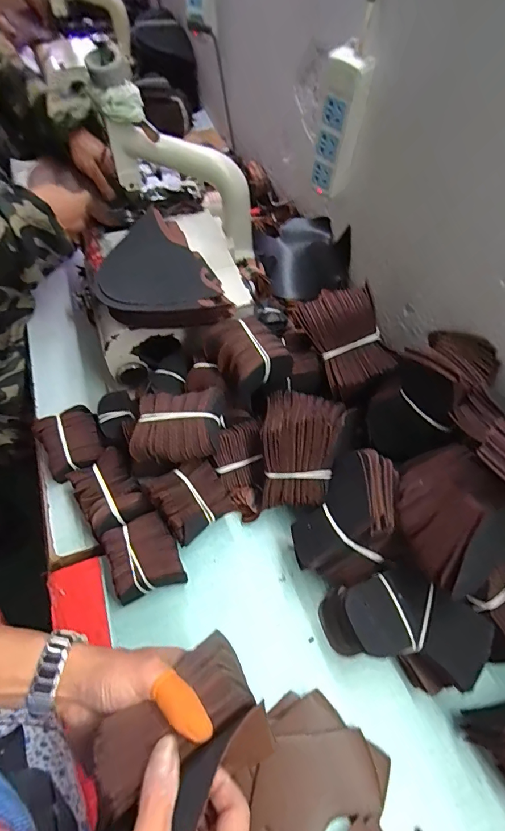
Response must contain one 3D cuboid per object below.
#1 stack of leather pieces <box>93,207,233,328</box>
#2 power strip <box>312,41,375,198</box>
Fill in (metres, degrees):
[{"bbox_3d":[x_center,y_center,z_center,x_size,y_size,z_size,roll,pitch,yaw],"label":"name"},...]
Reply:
[{"bbox_3d":[-0.123,-0.182,0.551,0.150,0.054,0.173,-14,57,-9],"label":"stack of leather pieces"},{"bbox_3d":[0.118,-0.391,0.575,0.050,0.168,0.035,24,59,15],"label":"power strip"}]

